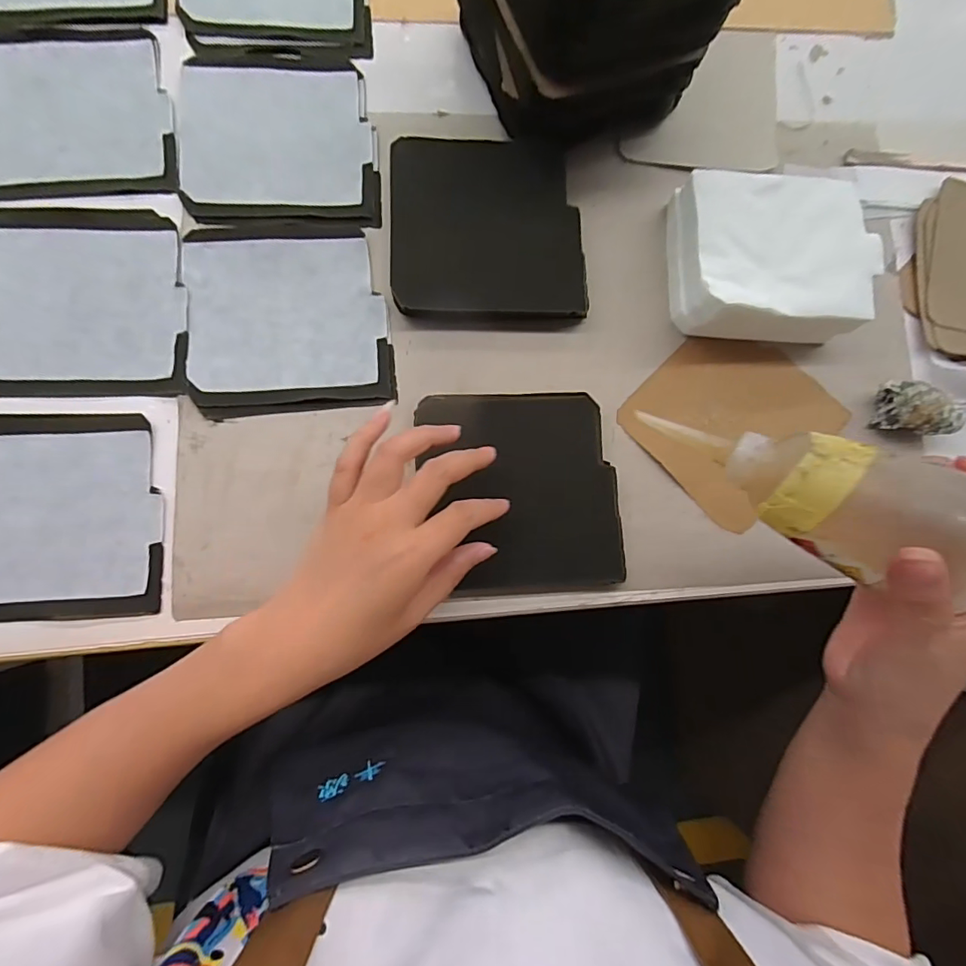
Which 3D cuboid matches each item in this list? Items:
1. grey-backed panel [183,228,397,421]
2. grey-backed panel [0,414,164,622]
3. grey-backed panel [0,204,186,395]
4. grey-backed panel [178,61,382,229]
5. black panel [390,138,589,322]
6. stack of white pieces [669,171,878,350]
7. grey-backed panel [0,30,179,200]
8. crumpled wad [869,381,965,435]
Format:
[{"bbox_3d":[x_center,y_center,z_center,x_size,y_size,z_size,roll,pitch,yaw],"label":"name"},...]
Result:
[{"bbox_3d":[-0.136,-0.115,0.350,0.133,0.005,0.132,-7,85,-6],"label":"grey-backed panel"},{"bbox_3d":[-0.276,0.020,0.317,0.133,0.009,0.130,-1,84,-5],"label":"grey-backed panel"},{"bbox_3d":[-0.276,-0.127,0.340,0.142,0.006,0.133,-1,84,-5],"label":"grey-backed panel"},{"bbox_3d":[-0.148,-0.251,0.367,0.139,0.006,0.131,-1,84,-5],"label":"grey-backed panel"},{"bbox_3d":[0.004,-0.185,0.363,0.136,0.018,0.130,1,84,-5],"label":"black panel"},{"bbox_3d":[0.208,-0.160,0.362,0.134,0.043,0.114,0,84,-5],"label":"stack of white pieces"},{"bbox_3d":[-0.294,-0.265,0.356,0.136,0.008,0.125,-6,85,-5],"label":"grey-backed panel"},{"bbox_3d":[0.319,-0.055,0.366,0.046,0.031,0.034,13,83,-3],"label":"crumpled wad"}]

